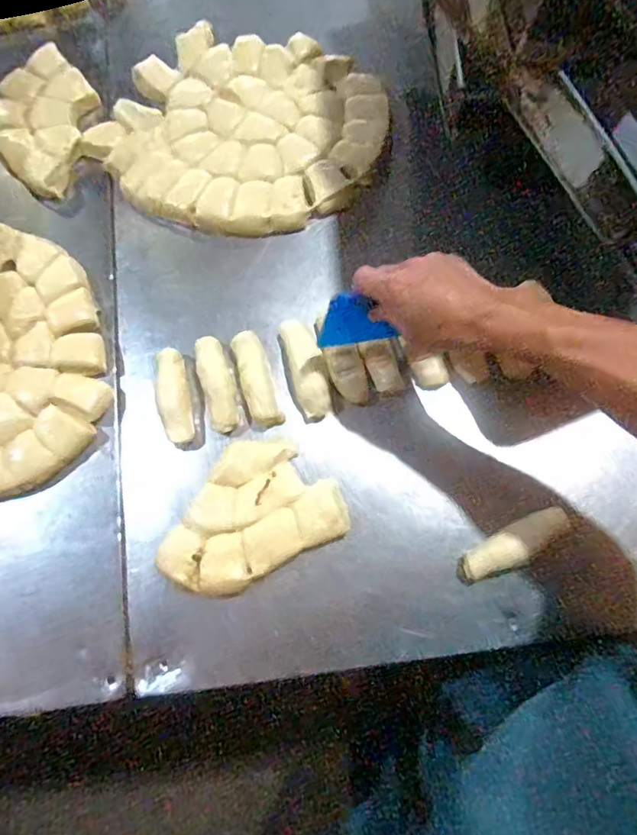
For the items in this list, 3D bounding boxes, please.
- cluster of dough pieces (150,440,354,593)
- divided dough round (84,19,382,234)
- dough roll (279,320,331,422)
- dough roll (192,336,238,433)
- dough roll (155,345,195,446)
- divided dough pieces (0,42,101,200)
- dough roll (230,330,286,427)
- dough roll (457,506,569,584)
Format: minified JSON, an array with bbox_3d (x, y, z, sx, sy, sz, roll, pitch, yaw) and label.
[{"bbox_3d":[-0.071,0.095,0.517,0.177,0.029,0.122,-28,75,-5],"label":"cluster of dough pieces"},{"bbox_3d":[-0.098,-0.344,0.622,0.329,0.027,0.260,19,76,8],"label":"divided dough round"},{"bbox_3d":[-0.012,-0.054,0.548,0.036,0.024,0.112,-15,74,-1],"label":"dough roll"},{"bbox_3d":[-0.107,-0.037,0.552,0.033,0.030,0.103,-19,74,-2],"label":"dough roll"},{"bbox_3d":[-0.152,-0.023,0.550,0.031,0.023,0.101,-10,74,0],"label":"dough roll"},{"bbox_3d":[-0.346,-0.374,0.646,0.120,0.022,0.208,7,75,5],"label":"divided dough pieces"},{"bbox_3d":[-0.065,-0.040,0.551,0.033,0.021,0.102,-17,74,-2],"label":"dough roll"},{"bbox_3d":[0.185,0.120,0.500,0.115,0.035,0.033,-27,74,-4],"label":"dough roll"}]

